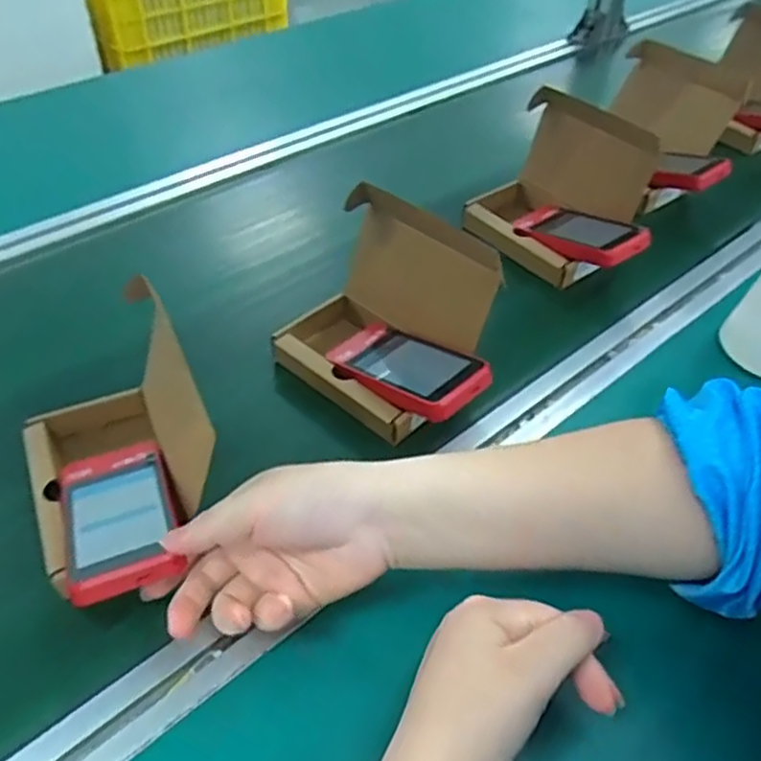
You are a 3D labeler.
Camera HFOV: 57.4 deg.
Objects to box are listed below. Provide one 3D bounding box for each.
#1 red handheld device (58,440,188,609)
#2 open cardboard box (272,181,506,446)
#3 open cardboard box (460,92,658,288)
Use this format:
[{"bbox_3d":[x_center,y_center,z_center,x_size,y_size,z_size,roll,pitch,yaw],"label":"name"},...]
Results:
[{"bbox_3d":[-0.160,0.079,0.425,0.066,0.012,0.127,-17,35,-13],"label":"red handheld device"},{"bbox_3d":[0.000,-0.051,0.524,0.141,0.119,0.121,36,56,27],"label":"open cardboard box"},{"bbox_3d":[0.159,-0.188,0.662,0.114,0.114,0.164,-24,53,-23],"label":"open cardboard box"}]

